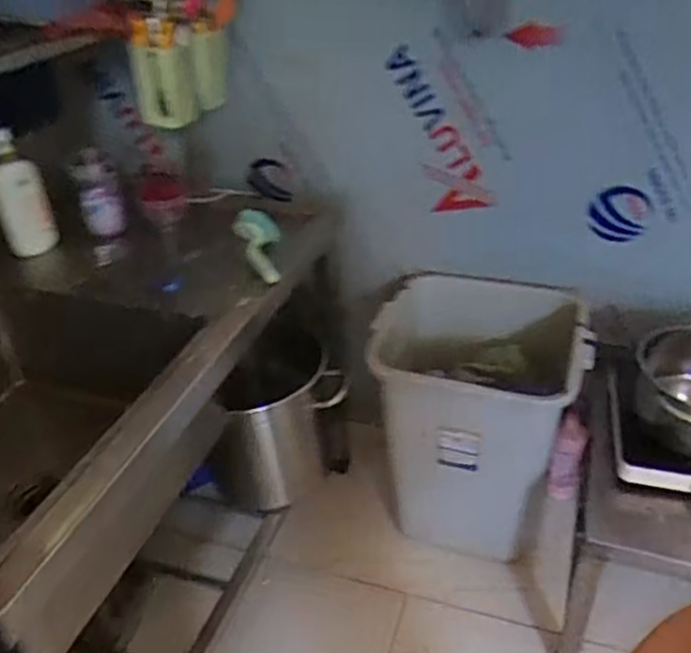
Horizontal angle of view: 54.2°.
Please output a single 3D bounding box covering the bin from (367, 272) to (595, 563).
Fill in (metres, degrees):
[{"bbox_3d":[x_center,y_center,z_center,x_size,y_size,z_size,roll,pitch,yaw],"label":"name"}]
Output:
[{"bbox_3d":[0.300,0.205,1.550,0.436,0.483,0.396,4,34,10],"label":"bin"}]

